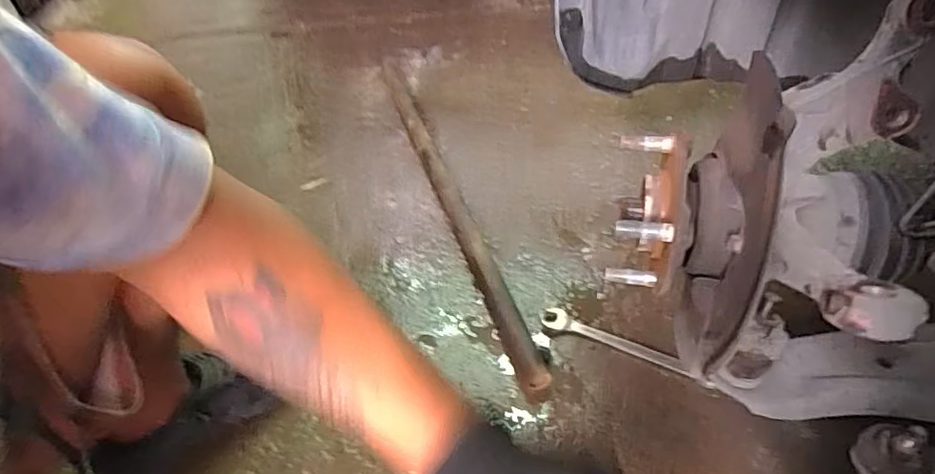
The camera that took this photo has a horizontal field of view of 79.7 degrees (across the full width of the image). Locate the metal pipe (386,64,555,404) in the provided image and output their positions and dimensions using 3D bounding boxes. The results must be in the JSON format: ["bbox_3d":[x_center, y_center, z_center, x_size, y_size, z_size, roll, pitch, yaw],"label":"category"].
[{"bbox_3d":[-0.047,-0.102,0.992,0.042,0.032,0.891,-14,42,-9],"label":"metal pipe"}]

